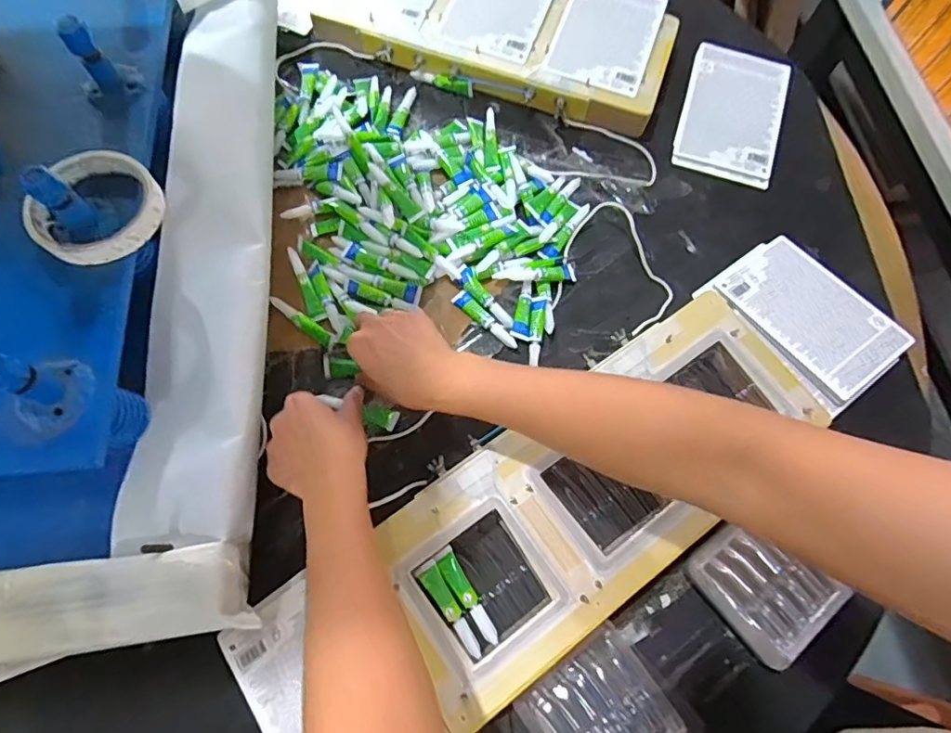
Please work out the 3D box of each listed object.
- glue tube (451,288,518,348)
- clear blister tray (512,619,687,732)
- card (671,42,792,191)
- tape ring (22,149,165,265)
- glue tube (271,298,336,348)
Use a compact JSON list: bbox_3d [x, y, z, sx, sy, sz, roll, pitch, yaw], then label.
[{"bbox_3d":[0.011,-0.048,0.530,0.080,0.007,0.017,40,73,11],"label":"glue tube"},{"bbox_3d":[0.102,0.283,0.417,0.103,0.013,0.099,-33,75,-14],"label":"clear blister tray"},{"bbox_3d":[0.313,-0.307,0.631,0.115,0.012,0.175,17,79,4],"label":"card"},{"bbox_3d":[-0.281,-0.118,0.385,0.081,0.019,0.088,1,70,-3],"label":"tape ring"},{"bbox_3d":[-0.174,-0.046,0.516,0.074,0.009,0.015,34,72,9],"label":"glue tube"}]

